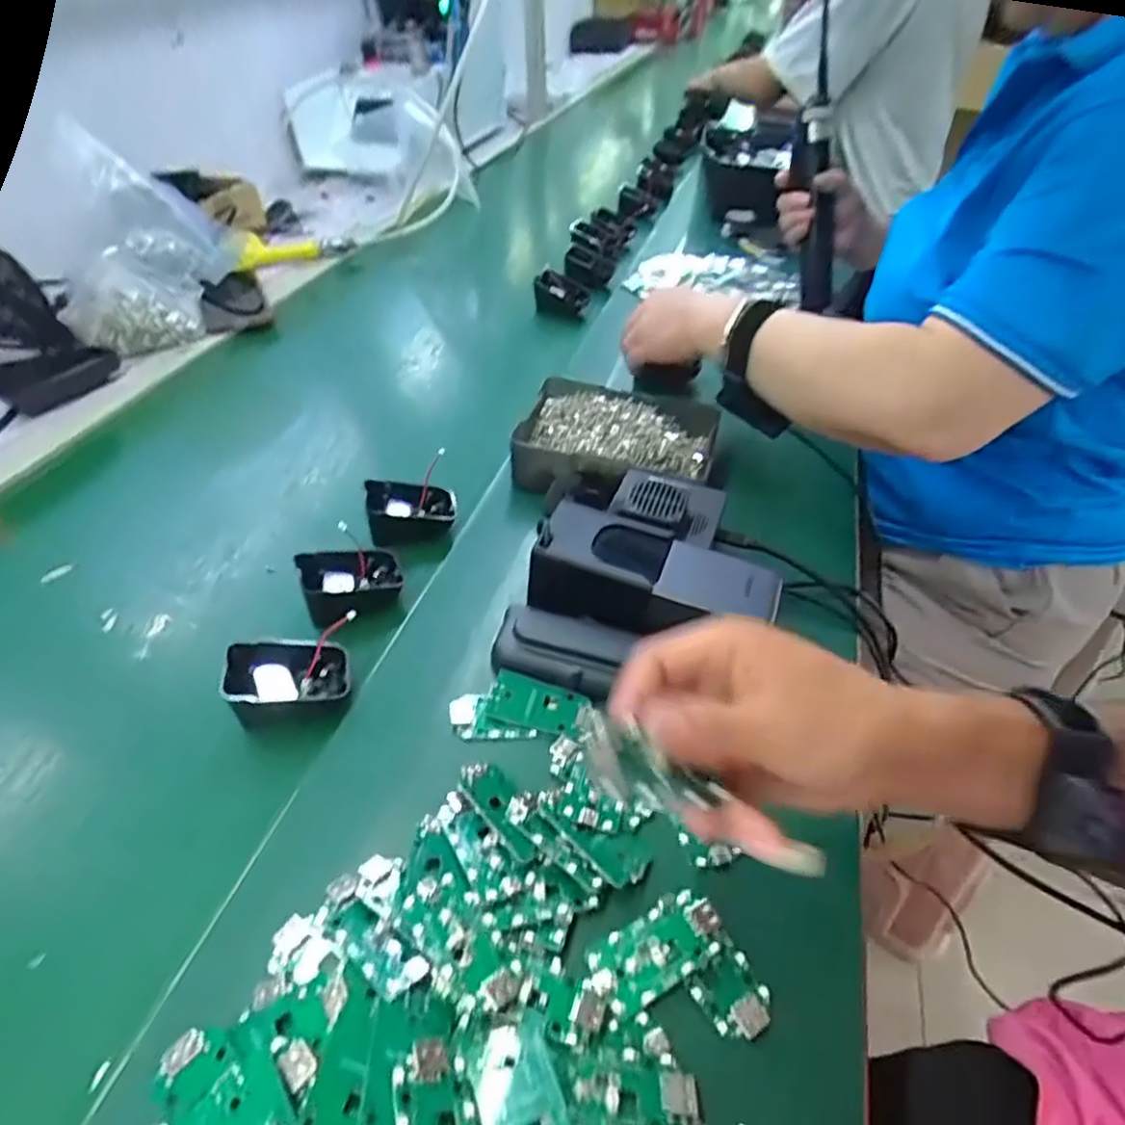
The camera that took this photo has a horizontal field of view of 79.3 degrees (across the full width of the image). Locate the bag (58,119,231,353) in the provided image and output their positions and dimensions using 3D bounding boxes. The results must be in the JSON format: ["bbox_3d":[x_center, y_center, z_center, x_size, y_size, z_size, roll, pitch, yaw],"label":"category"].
[{"bbox_3d":[-0.449,-0.310,0.716,0.163,0.194,0.041,13,36,-22],"label":"bag"}]

